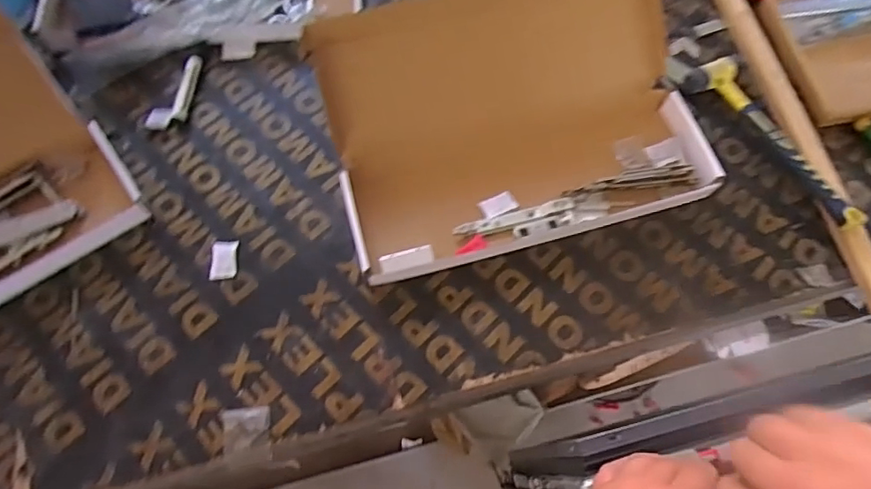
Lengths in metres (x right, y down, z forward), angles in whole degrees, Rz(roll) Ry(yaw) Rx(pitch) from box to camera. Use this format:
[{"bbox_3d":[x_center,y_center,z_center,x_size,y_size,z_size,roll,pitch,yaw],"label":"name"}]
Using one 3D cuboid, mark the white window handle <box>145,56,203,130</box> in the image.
[{"bbox_3d":[-0.325,-0.189,0.691,0.048,0.021,0.114,4,65,1],"label":"white window handle"}]

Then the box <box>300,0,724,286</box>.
[{"bbox_3d":[0.089,-0.145,0.609,0.400,0.124,0.255,-15,67,-8],"label":"box"}]

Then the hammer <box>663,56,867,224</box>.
[{"bbox_3d":[0.390,-0.137,0.653,0.075,0.029,0.279,-34,70,-15],"label":"hammer"}]

